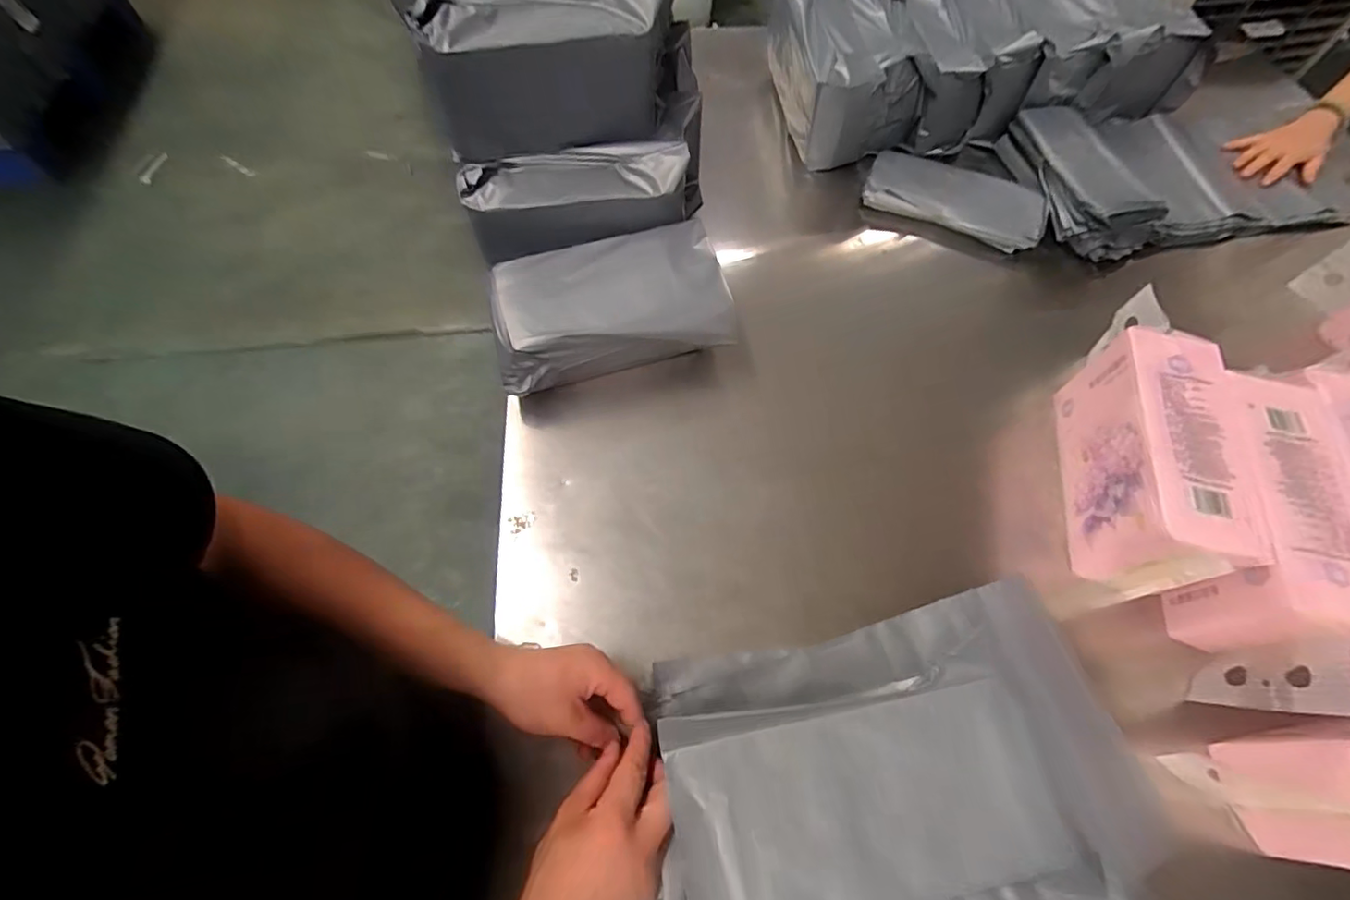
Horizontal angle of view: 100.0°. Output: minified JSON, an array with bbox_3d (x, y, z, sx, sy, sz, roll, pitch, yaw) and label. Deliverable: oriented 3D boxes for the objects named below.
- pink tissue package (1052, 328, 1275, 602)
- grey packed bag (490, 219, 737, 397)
[{"bbox_3d":[0.483,0.013,0.584,0.096,0.122,0.255,11,64,4],"label":"pink tissue package"},{"bbox_3d":[-0.075,-0.170,0.666,0.259,0.077,0.153,-12,65,-7],"label":"grey packed bag"}]

